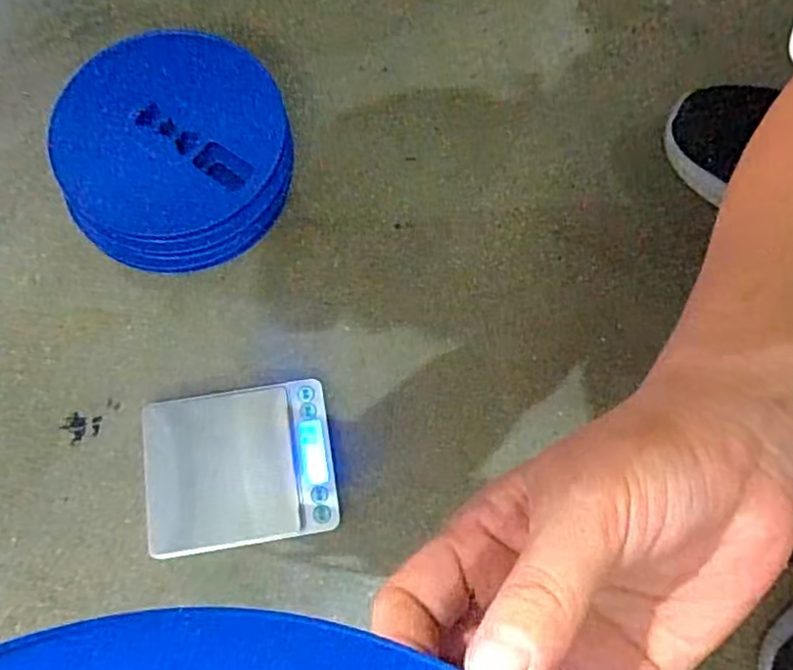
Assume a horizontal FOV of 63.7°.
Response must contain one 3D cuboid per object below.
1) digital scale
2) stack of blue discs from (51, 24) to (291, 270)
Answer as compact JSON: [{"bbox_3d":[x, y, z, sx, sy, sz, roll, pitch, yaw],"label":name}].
[{"bbox_3d":[-0.106,0.088,0.435,0.121,0.019,0.103,-8,73,-3],"label":"digital scale"},{"bbox_3d":[-0.169,-0.142,0.489,0.171,0.045,0.183,9,73,2],"label":"stack of blue discs"}]

